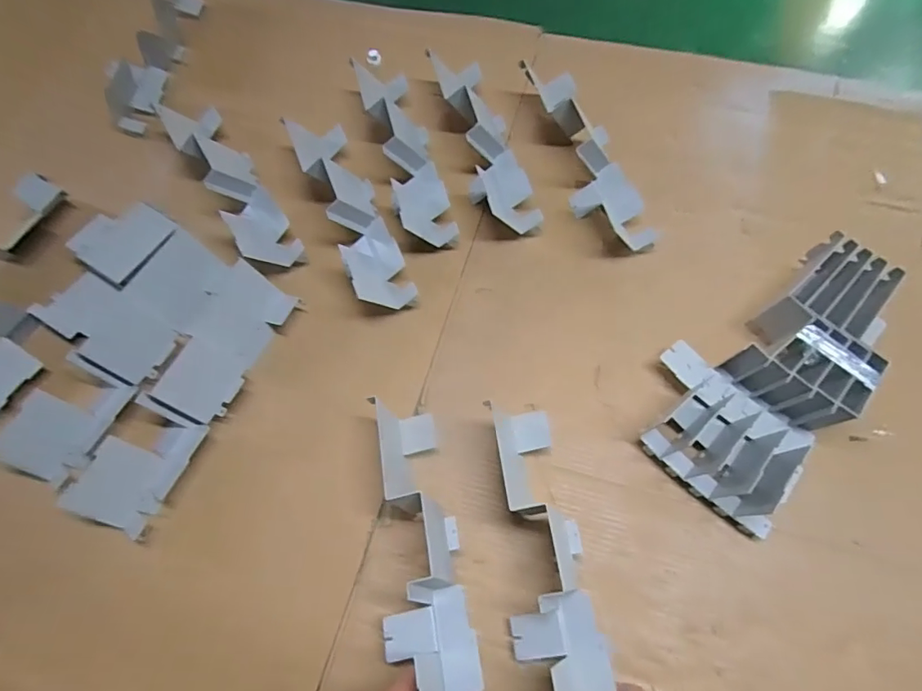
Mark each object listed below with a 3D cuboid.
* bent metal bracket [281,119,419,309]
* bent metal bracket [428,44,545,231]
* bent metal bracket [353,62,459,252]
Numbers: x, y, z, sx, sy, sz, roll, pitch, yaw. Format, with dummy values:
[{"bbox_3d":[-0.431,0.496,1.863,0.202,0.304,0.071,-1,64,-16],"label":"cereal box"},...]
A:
[{"bbox_3d":[-0.146,-0.178,0.692,0.073,0.081,0.308,-23,67,-8],"label":"bent metal bracket"},{"bbox_3d":[0.043,-0.267,0.718,0.081,0.082,0.275,-16,66,-5],"label":"bent metal bracket"},{"bbox_3d":[-0.080,-0.278,0.728,0.078,0.074,0.312,-15,66,-5],"label":"bent metal bracket"}]

